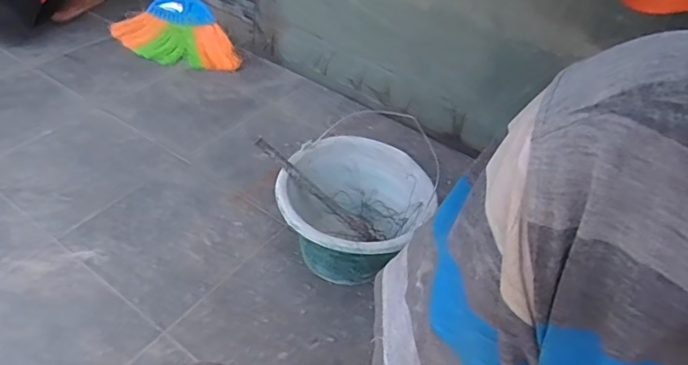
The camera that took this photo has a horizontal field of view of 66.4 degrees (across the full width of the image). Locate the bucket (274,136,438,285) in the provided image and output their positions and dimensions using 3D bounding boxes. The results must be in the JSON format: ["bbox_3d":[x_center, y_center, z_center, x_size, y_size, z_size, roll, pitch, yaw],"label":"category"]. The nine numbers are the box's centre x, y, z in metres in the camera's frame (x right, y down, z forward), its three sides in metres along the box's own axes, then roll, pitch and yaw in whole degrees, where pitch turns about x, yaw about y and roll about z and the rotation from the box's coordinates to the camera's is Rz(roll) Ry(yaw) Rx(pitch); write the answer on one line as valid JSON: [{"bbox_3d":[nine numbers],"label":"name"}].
[{"bbox_3d":[0.012,0.065,0.948,0.245,0.170,0.249,3,46,-3],"label":"bucket"}]

